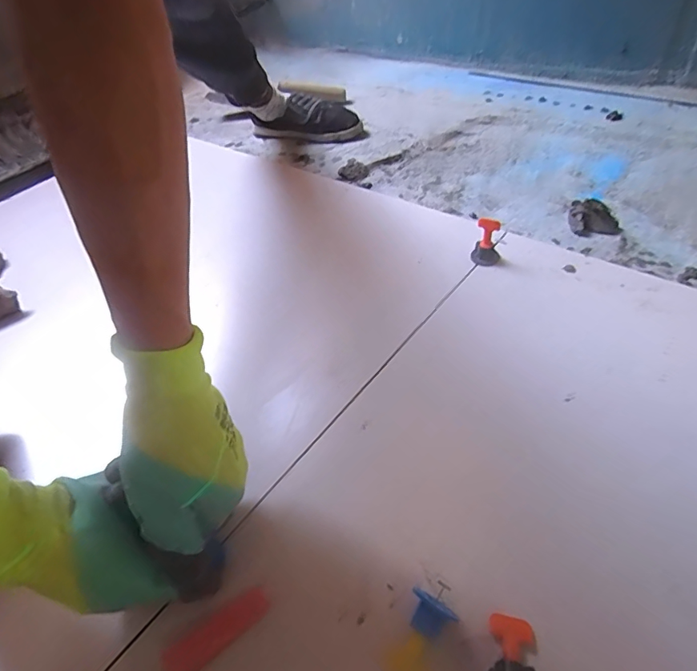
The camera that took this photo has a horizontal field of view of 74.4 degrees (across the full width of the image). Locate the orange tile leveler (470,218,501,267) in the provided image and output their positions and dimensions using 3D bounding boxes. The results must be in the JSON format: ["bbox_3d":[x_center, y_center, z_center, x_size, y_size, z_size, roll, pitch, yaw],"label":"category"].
[{"bbox_3d":[0.168,-0.112,0.549,0.033,0.053,0.027,4,48,13],"label":"orange tile leveler"}]

